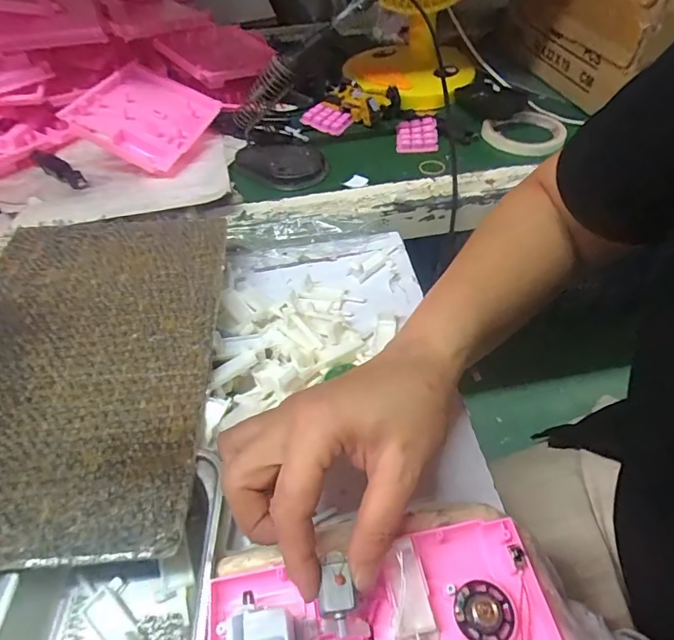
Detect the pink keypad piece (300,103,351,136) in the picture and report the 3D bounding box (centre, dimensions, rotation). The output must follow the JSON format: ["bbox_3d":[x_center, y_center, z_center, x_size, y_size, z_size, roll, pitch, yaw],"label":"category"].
[{"bbox_3d":[-0.013,-0.271,0.629,0.060,0.016,0.046,26,54,22],"label":"pink keypad piece"}]

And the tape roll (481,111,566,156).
[{"bbox_3d":[0.233,-0.236,0.592,0.096,0.019,0.096,-1,49,1],"label":"tape roll"}]

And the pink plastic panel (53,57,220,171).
[{"bbox_3d":[-0.235,-0.254,0.573,0.132,0.016,0.154,25,53,-6],"label":"pink plastic panel"}]

